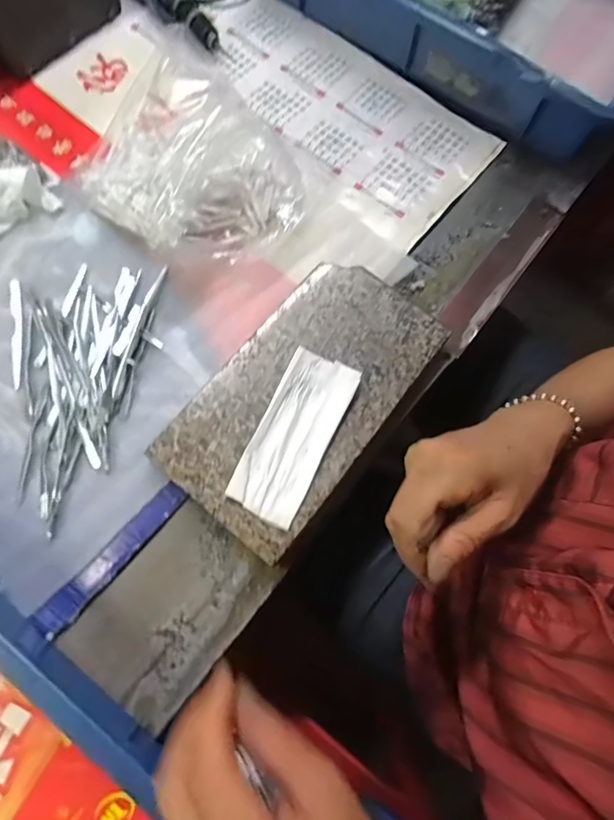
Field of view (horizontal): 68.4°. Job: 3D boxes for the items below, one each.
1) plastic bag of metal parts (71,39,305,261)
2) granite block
[{"bbox_3d":[-0.117,-0.223,0.413,0.217,0.083,0.147,39,75,8],"label":"plastic bag of metal parts"},{"bbox_3d":[0.003,-0.011,0.377,0.138,0.036,0.238,39,78,10],"label":"granite block"}]

